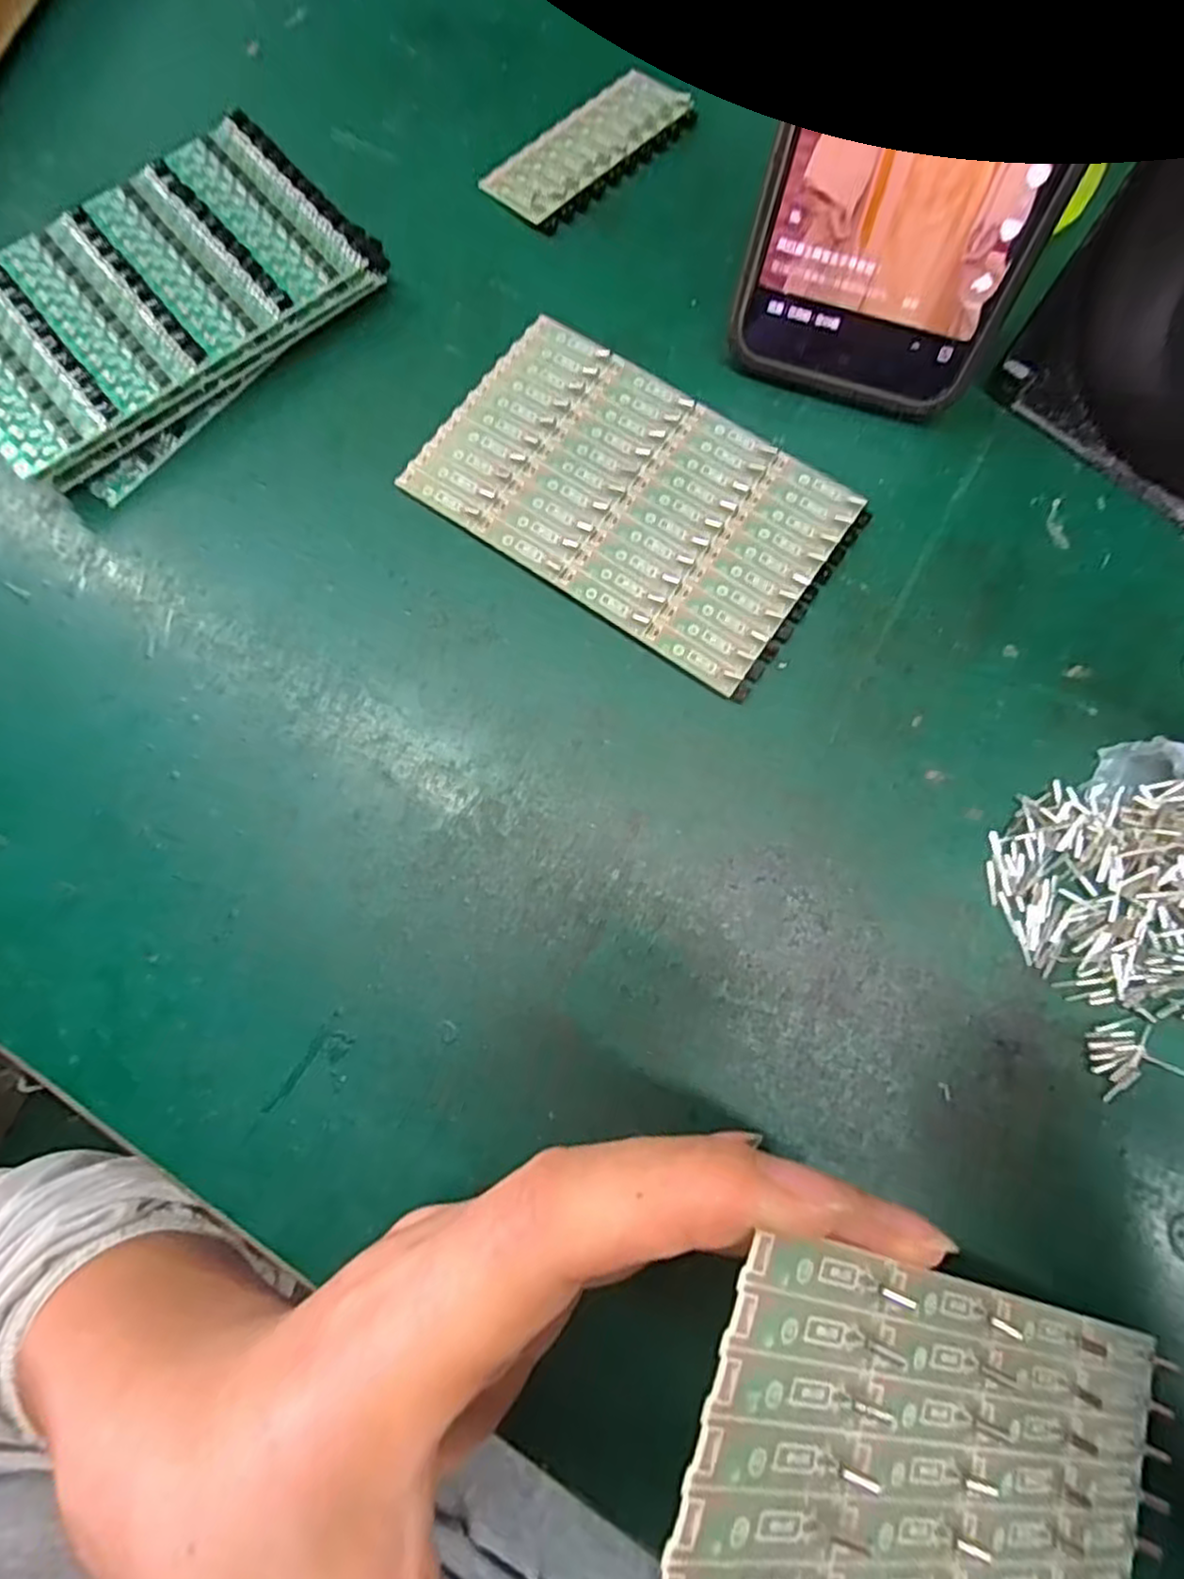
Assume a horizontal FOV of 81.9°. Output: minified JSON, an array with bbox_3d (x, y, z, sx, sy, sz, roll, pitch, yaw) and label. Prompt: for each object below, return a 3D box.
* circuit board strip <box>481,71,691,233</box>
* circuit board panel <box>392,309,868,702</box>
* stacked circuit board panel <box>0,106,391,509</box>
[{"bbox_3d":[-0.001,-0.236,0.251,0.078,0.007,0.035,-43,80,-8],"label":"circuit board strip"},{"bbox_3d":[0.013,-0.093,0.217,0.129,0.005,0.079,35,79,8],"label":"circuit board panel"},{"bbox_3d":[-0.144,-0.160,0.227,0.131,0.020,0.079,-44,80,-8],"label":"stacked circuit board panel"}]

